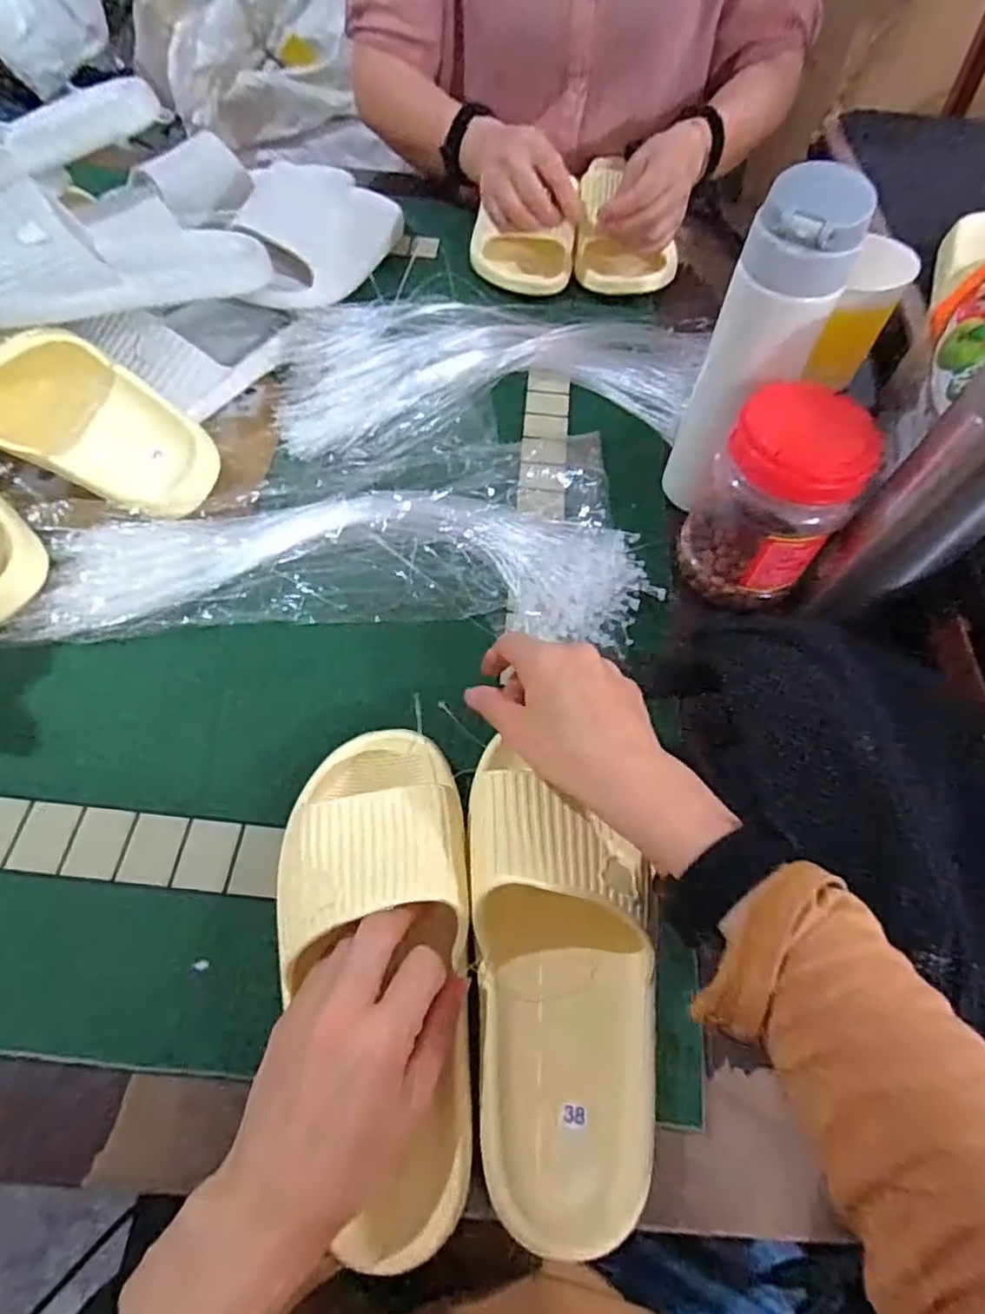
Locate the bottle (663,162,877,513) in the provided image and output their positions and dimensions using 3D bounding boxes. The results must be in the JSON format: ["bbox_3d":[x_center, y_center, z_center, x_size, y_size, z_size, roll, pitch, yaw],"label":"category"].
[{"bbox_3d":[0.173,-0.193,0.445,0.055,0.217,0.057,-16,61,-11],"label":"bottle"}]

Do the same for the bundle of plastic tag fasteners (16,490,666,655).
[{"bbox_3d":[-0.098,-0.071,0.476,0.413,0.020,0.119,0,59,-1],"label":"bundle of plastic tag fasteners"}]

